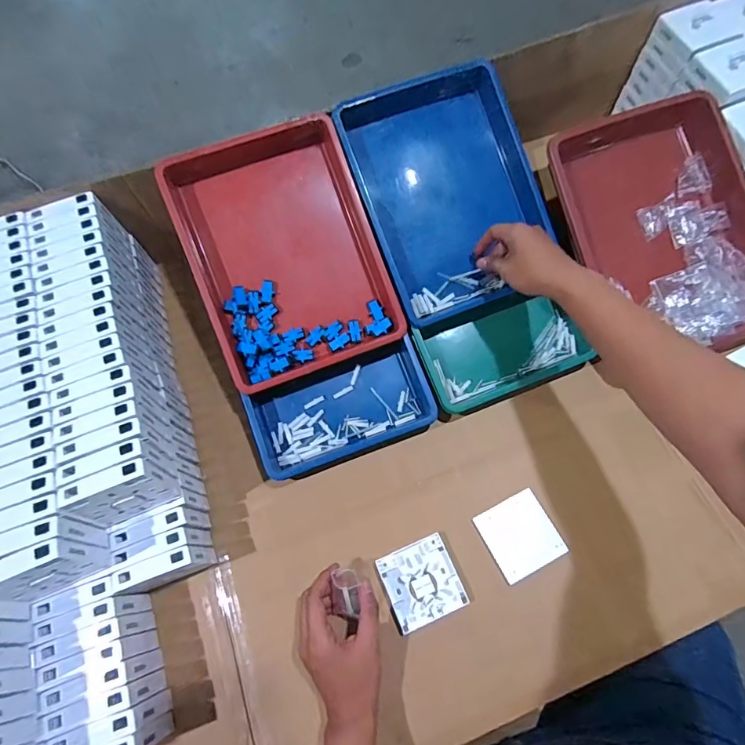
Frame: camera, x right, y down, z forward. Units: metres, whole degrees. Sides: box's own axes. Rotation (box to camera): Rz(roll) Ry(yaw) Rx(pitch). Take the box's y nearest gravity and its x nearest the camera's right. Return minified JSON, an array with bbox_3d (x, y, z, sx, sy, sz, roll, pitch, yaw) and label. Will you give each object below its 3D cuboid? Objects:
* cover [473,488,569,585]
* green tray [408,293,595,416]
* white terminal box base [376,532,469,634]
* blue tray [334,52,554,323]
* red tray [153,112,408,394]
[{"bbox_3d":[0.187,0.205,0.574,0.088,0.008,0.087,-25,69,-9],"label":"cover"},{"bbox_3d":[0.182,-0.035,0.643,0.223,0.053,0.122,-21,69,-7],"label":"green tray"},{"bbox_3d":[0.060,0.258,0.559,0.090,0.013,0.088,-20,68,-7],"label":"white terminal box base"},{"bbox_3d":[0.104,-0.252,0.636,0.232,0.047,0.319,-21,94,-7],"label":"blue tray"},{"bbox_3d":[-0.116,-0.155,0.605,0.237,0.054,0.313,-21,94,-6],"label":"red tray"}]

